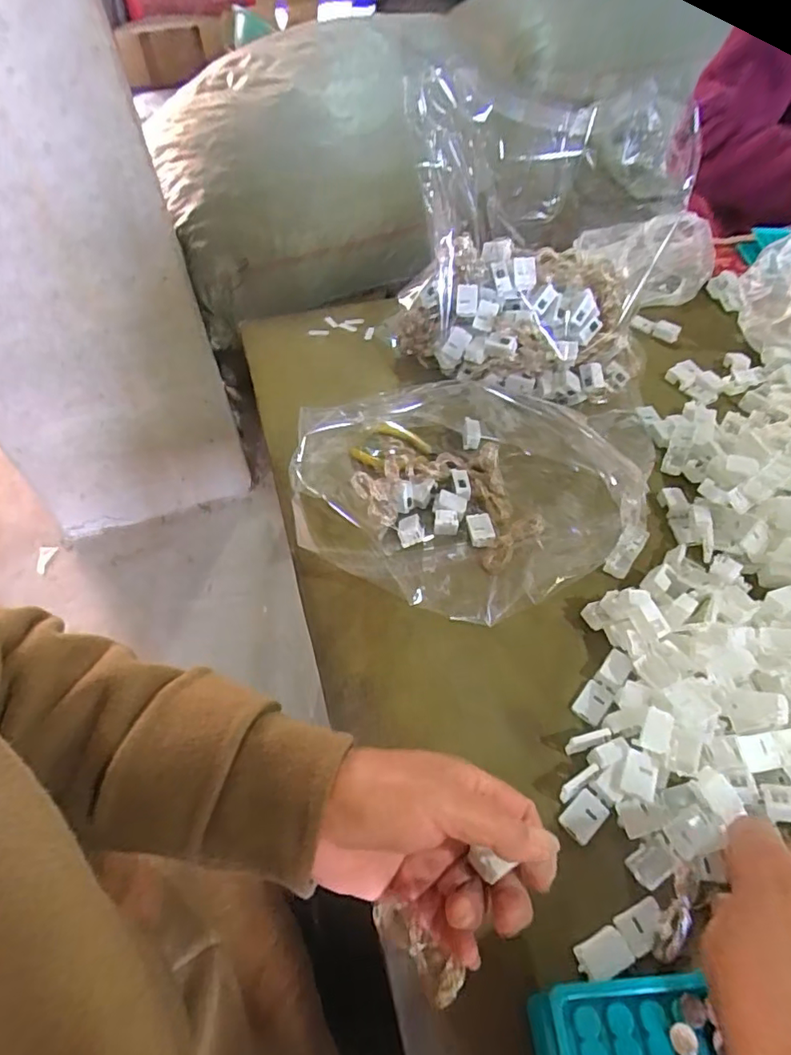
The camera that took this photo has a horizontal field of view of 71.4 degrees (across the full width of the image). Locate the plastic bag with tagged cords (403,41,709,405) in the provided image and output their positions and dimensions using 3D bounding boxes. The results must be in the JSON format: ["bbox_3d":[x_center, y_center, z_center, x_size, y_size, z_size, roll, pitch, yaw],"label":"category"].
[{"bbox_3d":[0.134,-0.245,0.505,0.279,0.226,0.157,22,56,16],"label":"plastic bag with tagged cords"}]

